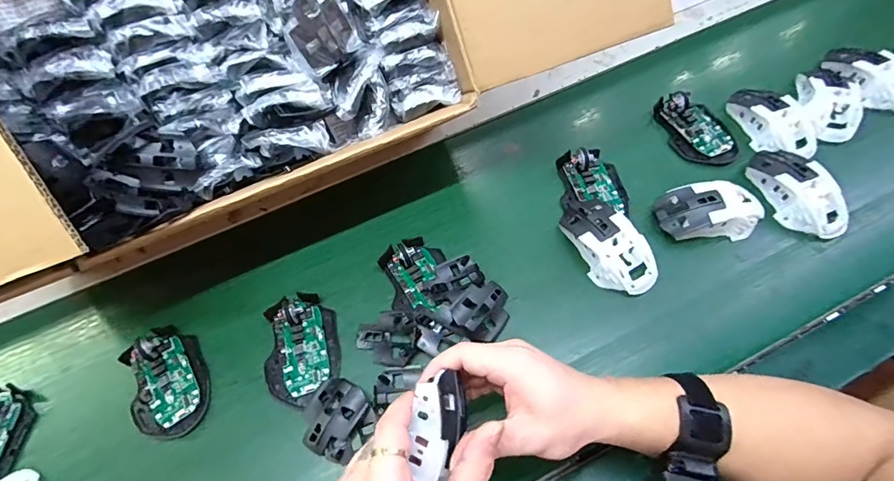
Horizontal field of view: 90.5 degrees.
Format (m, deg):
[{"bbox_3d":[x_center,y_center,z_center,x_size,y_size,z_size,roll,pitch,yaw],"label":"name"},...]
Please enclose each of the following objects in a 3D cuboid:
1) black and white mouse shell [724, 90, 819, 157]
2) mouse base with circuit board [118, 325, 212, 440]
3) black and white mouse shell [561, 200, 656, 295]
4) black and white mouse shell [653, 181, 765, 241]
[{"bbox_3d":[0.393,-0.145,0.533,0.059,0.032,0.113,-27,62,-10],"label":"black and white mouse shell"},{"bbox_3d":[-0.282,0.136,0.442,0.073,0.026,0.114,-24,62,-9],"label":"mouse base with circuit board"},{"bbox_3d":[0.171,0.004,0.469,0.063,0.037,0.117,-26,61,-11],"label":"black and white mouse shell"},{"bbox_3d":[0.287,-0.035,0.480,0.109,0.036,0.055,0,61,4],"label":"black and white mouse shell"}]

